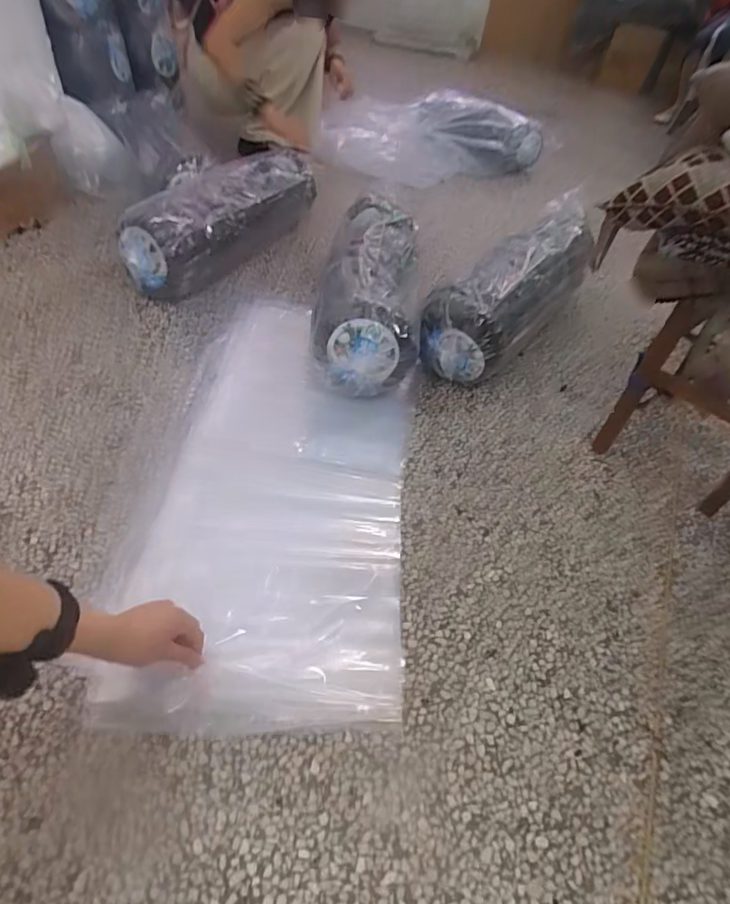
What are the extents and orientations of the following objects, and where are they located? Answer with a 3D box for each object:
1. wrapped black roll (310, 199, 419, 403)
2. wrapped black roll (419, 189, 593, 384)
[{"bbox_3d":[0.009,-0.336,1.099,0.187,0.193,0.558,5,45,-2],"label":"wrapped black roll"},{"bbox_3d":[0.341,-0.367,1.167,0.183,0.210,0.629,28,49,19],"label":"wrapped black roll"}]

